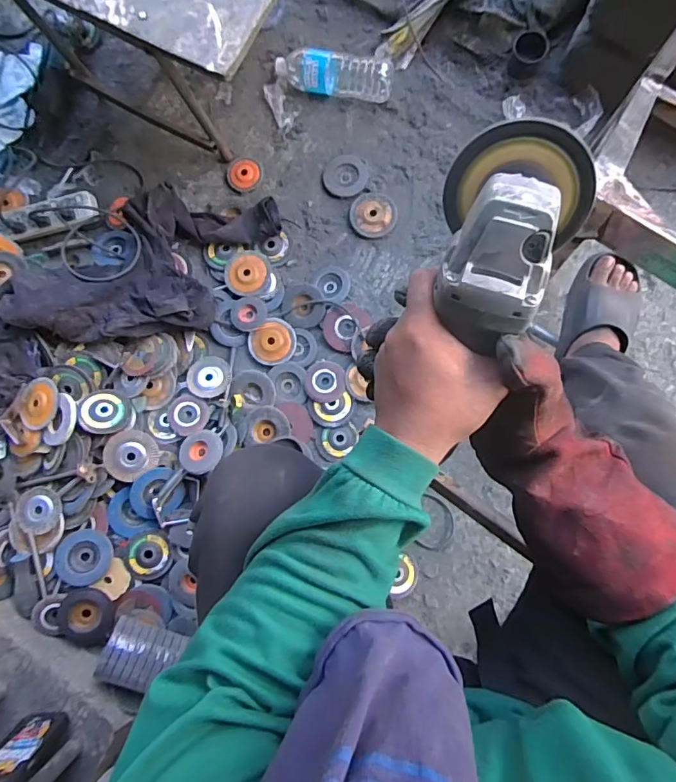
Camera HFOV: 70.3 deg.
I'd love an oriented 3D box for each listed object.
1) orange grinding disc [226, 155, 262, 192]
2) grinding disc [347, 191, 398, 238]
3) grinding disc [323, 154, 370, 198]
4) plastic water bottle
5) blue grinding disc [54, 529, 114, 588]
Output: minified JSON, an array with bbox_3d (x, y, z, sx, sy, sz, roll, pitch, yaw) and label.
[{"bbox_3d":[-0.203,-0.471,1.035,0.073,0.018,0.081,-9,83,3],"label":"orange grinding disc"},{"bbox_3d":[0.074,-0.370,1.004,0.099,0.016,0.095,0,84,4],"label":"grinding disc"},{"bbox_3d":[0.018,-0.463,1.031,0.093,0.009,0.096,2,84,4],"label":"grinding disc"},{"bbox_3d":[-0.011,-0.673,1.021,0.254,0.070,0.084,4,84,4],"label":"plastic water bottle"},{"bbox_3d":[-0.468,0.308,0.885,0.094,0.014,0.096,3,79,-17],"label":"blue grinding disc"}]

